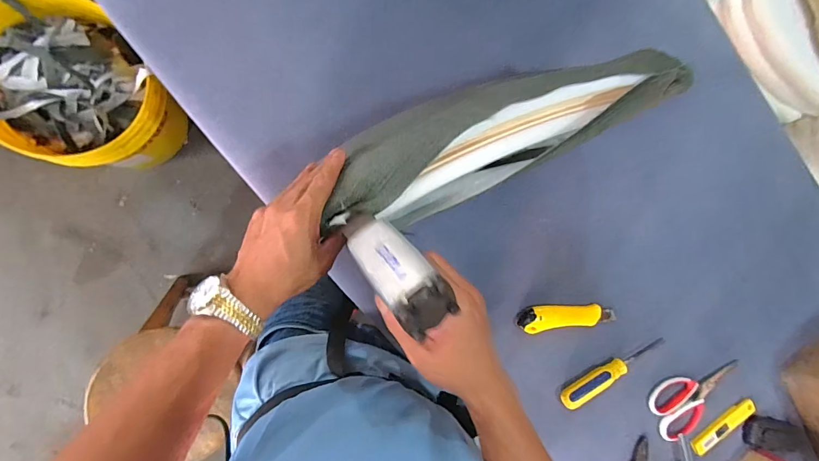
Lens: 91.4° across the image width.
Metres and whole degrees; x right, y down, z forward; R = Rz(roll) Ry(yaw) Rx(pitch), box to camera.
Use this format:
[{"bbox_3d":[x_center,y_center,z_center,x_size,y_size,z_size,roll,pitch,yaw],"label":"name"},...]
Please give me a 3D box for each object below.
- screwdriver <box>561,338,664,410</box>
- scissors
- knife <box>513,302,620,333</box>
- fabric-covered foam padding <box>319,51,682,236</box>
[{"bbox_3d":[0.322,0.220,0.629,0.194,0.030,0.026,-27,97,-11],"label":"screwdriver"},{"bbox_3d":[0.490,0.283,0.678,0.182,0.017,0.095,-17,95,-12],"label":"scissors"},{"bbox_3d":[0.248,0.135,0.618,0.170,0.020,0.036,-1,92,-13],"label":"knife"},{"bbox_3d":[0.097,-0.094,0.383,0.375,0.074,0.097,-21,95,-4],"label":"fabric-covered foam padding"}]

